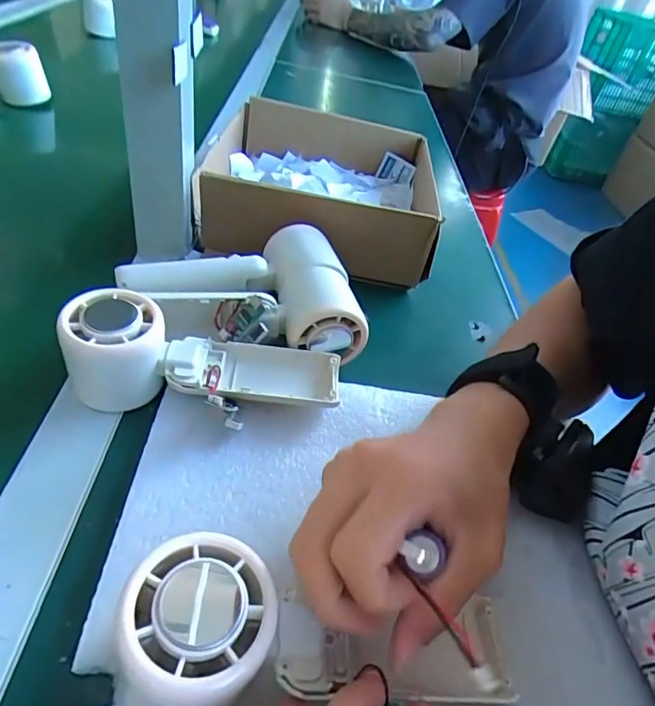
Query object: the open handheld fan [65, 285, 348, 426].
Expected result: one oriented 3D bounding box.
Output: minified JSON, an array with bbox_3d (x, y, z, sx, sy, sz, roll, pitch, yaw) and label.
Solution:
[{"bbox_3d":[-0.075,0.013,0.307,0.166,0.056,0.069,10,38,-18],"label":"open handheld fan"}]

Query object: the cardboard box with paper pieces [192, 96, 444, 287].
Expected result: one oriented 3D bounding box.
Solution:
[{"bbox_3d":[-0.005,-0.161,0.500,0.220,0.097,0.244,10,42,-5],"label":"cardboard box with paper pieces"}]

